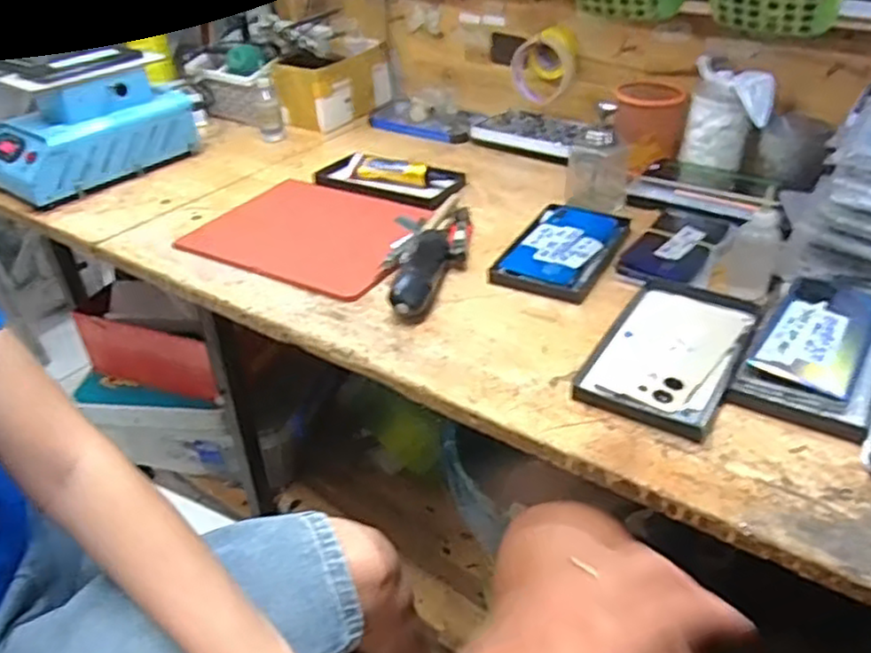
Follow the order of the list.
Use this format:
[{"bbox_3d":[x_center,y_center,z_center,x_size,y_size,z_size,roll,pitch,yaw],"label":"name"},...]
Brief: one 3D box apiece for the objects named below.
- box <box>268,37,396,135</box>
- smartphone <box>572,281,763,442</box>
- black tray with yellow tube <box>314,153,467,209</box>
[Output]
[{"bbox_3d":[-0.159,-0.386,1.123,0.101,0.105,0.185,23,42,32],"label":"box"},{"bbox_3d":[0.203,0.017,0.608,0.110,0.016,0.200,19,40,28],"label":"smartphone"},{"bbox_3d":[-0.060,-0.191,0.900,0.178,0.023,0.102,15,38,22],"label":"black tray with yellow tube"}]

